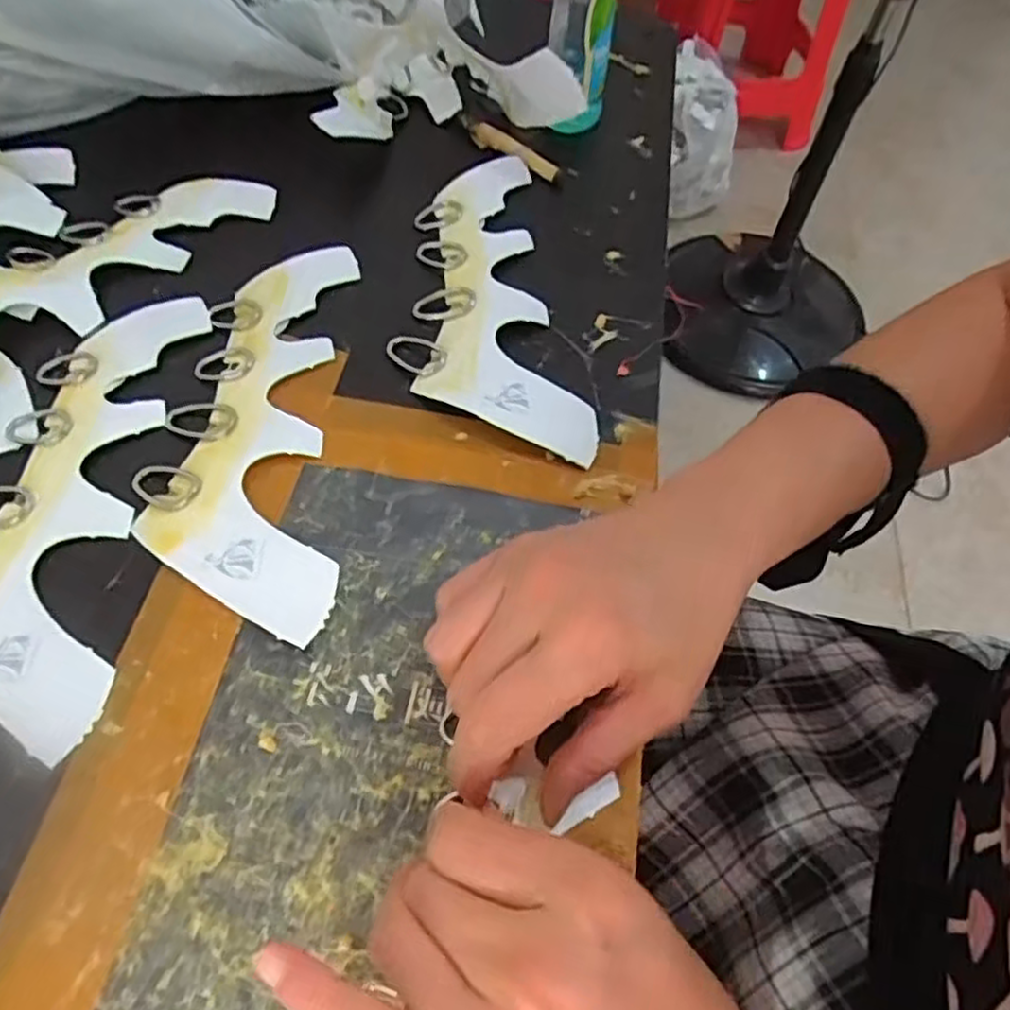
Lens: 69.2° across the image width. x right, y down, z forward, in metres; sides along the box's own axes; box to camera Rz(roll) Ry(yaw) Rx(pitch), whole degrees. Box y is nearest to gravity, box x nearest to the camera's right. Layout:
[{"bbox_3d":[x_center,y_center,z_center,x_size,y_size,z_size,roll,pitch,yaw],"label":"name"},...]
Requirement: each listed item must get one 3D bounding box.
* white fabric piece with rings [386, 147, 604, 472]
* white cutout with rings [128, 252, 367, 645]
[{"bbox_3d":[-0.014,-0.111,0.394,0.086,0.010,0.214,-7,60,-8],"label":"white fabric piece with rings"},{"bbox_3d":[-0.120,-0.041,0.347,0.085,0.008,0.215,-1,60,-5],"label":"white cutout with rings"}]

